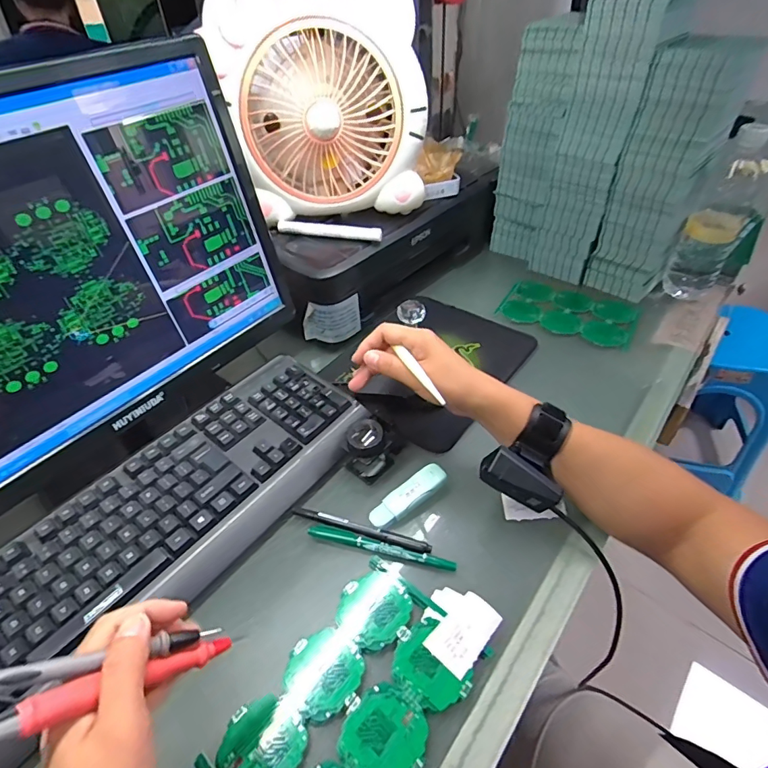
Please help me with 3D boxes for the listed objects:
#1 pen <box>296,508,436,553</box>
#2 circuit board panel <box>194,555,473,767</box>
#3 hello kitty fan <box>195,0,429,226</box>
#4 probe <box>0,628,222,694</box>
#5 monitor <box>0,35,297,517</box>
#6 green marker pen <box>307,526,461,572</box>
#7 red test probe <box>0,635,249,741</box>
[{"bbox_3d":[-0.024,0.135,0.429,0.137,0.008,0.012,14,47,17],"label":"pen"},{"bbox_3d":[-0.024,0.232,0.332,0.117,0.004,0.185,29,53,31],"label":"circuit board panel"},{"bbox_3d":[-0.072,-0.343,0.581,0.248,0.231,0.093,-4,44,0],"label":"hello kitty fan"},{"bbox_3d":[-0.156,0.148,0.241,0.142,0.013,0.014,8,34,-37],"label":"probe"},{"bbox_3d":[-0.280,-0.068,0.401,0.067,0.309,0.436,27,52,28],"label":"monitor"},{"bbox_3d":[-0.004,0.149,0.416,0.136,0.006,0.012,10,46,14],"label":"green marker pen"},{"bbox_3d":[-0.135,0.158,0.245,0.014,0.010,0.131,39,16,35],"label":"red test probe"}]

